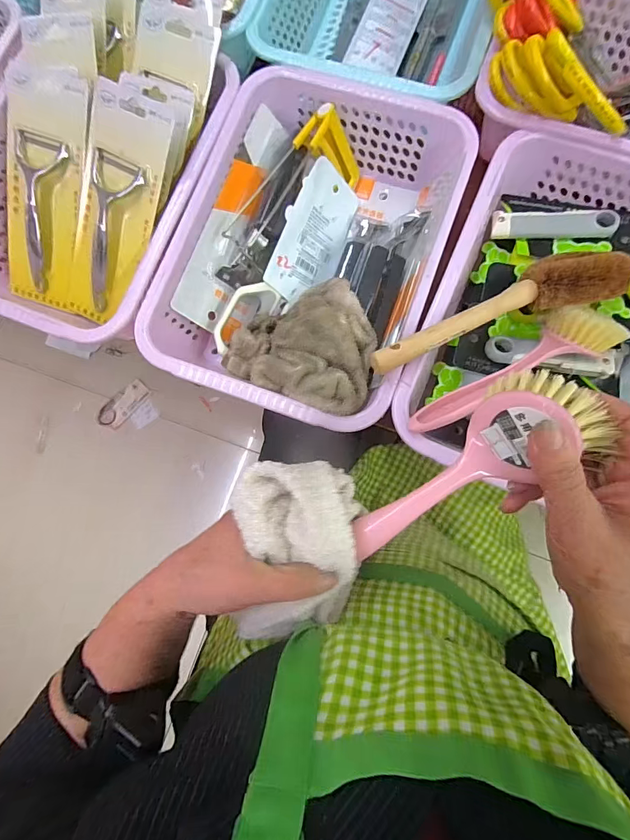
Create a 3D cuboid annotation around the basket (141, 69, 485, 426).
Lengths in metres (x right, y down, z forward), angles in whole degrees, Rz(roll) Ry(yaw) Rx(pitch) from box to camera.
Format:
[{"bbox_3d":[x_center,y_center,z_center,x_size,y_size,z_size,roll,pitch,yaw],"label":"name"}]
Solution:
[{"bbox_3d":[-0.004,-0.176,0.412,0.255,0.103,0.345,20,83,7],"label":"basket"}]

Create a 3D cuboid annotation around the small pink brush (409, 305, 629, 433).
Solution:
[{"bbox_3d":[0.173,-0.049,0.353,0.211,0.037,0.057,-27,80,-1],"label":"small pink brush"}]

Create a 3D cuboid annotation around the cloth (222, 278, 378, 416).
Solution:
[{"bbox_3d":[-0.007,-0.081,0.366,0.142,0.054,0.125,22,83,7],"label":"cloth"}]

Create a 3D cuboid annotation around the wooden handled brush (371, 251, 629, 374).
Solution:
[{"bbox_3d":[0.150,-0.098,0.337,0.219,0.037,0.050,-18,81,1],"label":"wooden handled brush"}]

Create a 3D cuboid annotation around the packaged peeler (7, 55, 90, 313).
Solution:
[{"bbox_3d":[-0.294,-0.246,0.432,0.087,0.023,0.233,22,112,7],"label":"packaged peeler"}]

